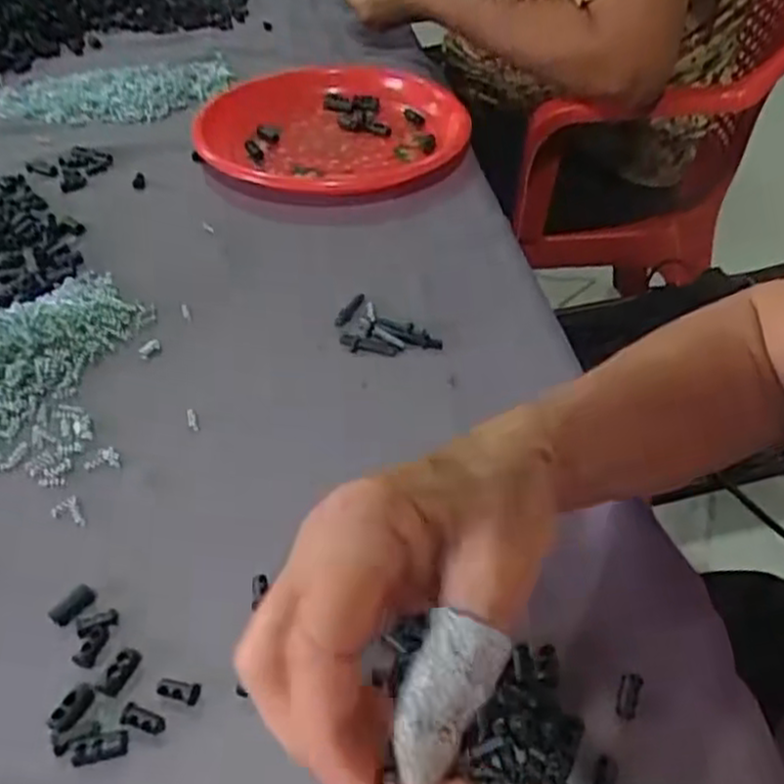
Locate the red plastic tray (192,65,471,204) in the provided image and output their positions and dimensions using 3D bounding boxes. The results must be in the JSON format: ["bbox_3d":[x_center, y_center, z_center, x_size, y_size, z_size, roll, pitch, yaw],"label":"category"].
[{"bbox_3d":[-0.053,-0.226,0.656,0.225,0.037,0.211,-8,44,-9],"label":"red plastic tray"}]

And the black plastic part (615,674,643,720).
[{"bbox_3d":[0.093,0.119,0.297,0.008,0.004,0.018,17,59,17],"label":"black plastic part"}]

